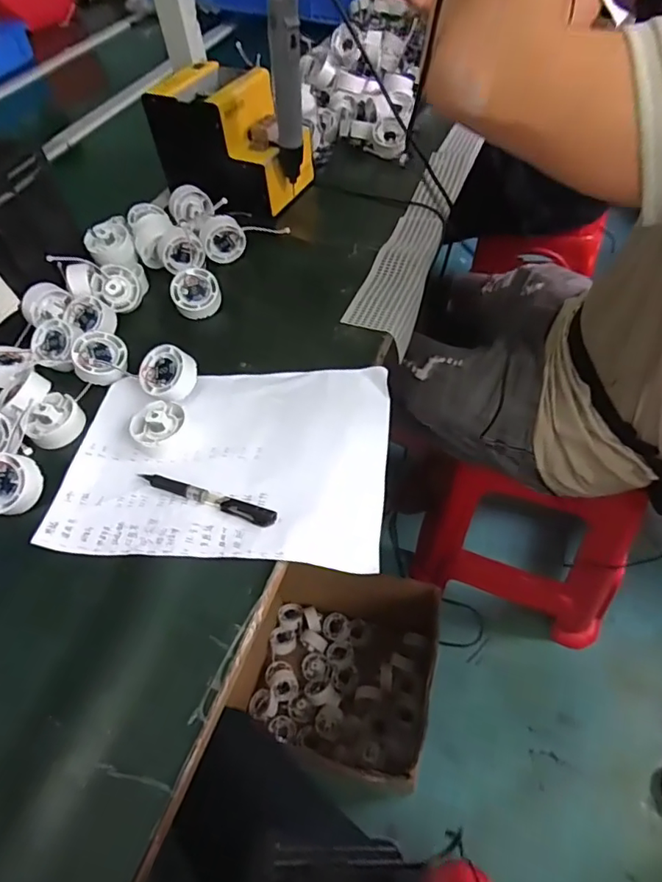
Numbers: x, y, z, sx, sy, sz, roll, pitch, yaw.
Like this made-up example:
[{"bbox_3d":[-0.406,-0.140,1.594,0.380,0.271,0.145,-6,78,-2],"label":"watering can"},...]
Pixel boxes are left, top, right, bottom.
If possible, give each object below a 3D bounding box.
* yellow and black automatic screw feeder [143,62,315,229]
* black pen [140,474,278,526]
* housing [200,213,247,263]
[{"bbox_3d":[-0.133,-0.420,0.761,0.202,0.152,0.136,21,57,21],"label":"yellow and black automatic screw feeder"},{"bbox_3d":[-0.111,0.049,0.470,0.138,0.010,0.014,16,55,18],"label":"black pen"},{"bbox_3d":[-0.140,-0.263,0.700,0.055,0.056,0.029,-17,52,-7],"label":"housing"}]

